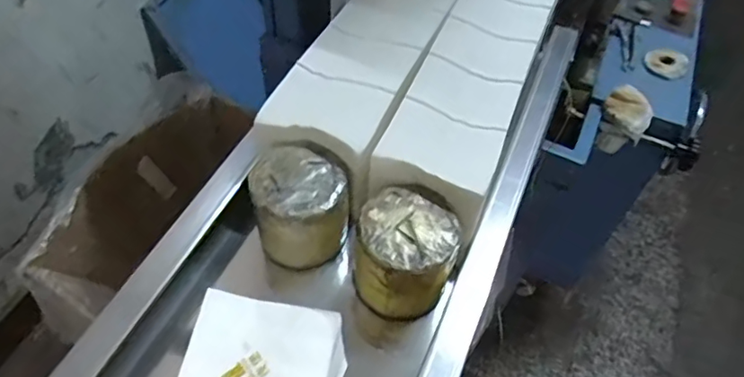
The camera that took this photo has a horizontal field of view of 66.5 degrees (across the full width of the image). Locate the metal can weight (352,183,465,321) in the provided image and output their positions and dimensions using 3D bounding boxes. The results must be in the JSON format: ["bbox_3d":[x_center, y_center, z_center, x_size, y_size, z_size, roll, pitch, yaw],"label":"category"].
[{"bbox_3d":[0.033,0.063,0.552,0.095,0.090,0.100,14,53,9],"label":"metal can weight"}]

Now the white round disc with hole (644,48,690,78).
[{"bbox_3d":[0.567,-0.246,1.097,0.075,0.021,0.075,1,52,-1],"label":"white round disc with hole"}]

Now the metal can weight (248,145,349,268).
[{"bbox_3d":[-0.073,0.017,0.577,0.087,0.086,0.092,1,52,-1],"label":"metal can weight"}]

